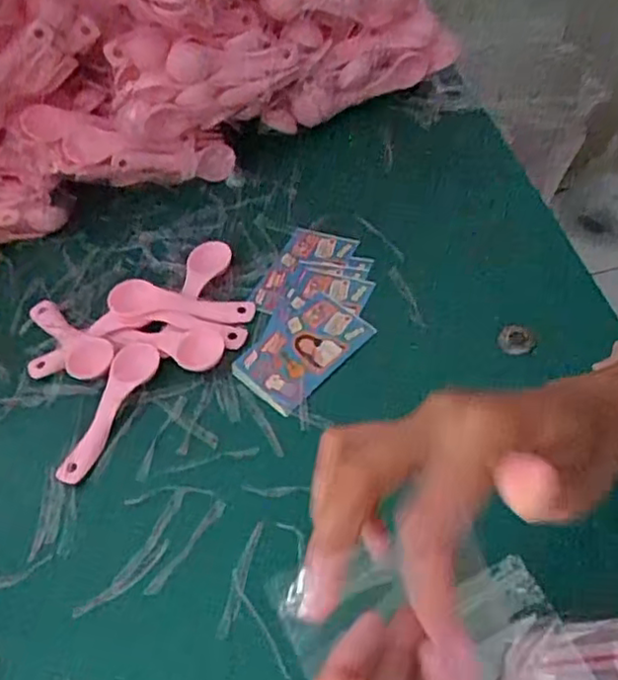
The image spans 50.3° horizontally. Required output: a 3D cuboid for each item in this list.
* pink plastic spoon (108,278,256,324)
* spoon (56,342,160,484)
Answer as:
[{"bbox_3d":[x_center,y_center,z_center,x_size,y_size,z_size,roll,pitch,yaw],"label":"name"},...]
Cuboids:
[{"bbox_3d":[-0.101,-0.028,0.516,0.112,0.020,0.028,4,52,9],"label":"pink plastic spoon"},{"bbox_3d":[-0.145,0.049,0.472,0.033,0.013,0.111,14,56,22],"label":"spoon"}]

